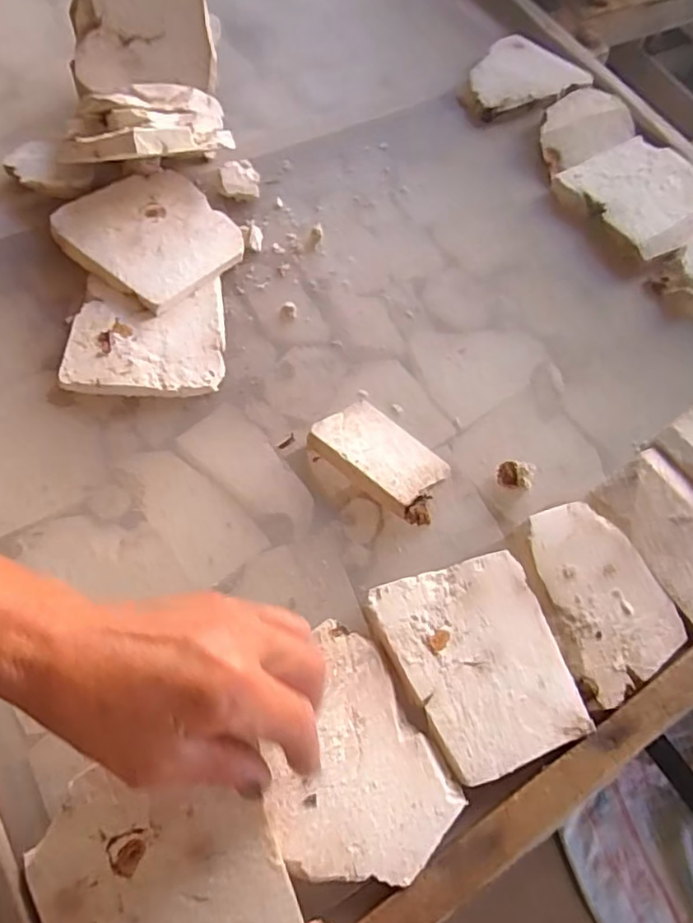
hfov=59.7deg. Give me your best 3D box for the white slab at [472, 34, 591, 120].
[{"bbox_3d":[0.154,-0.348,0.539,0.102,0.013,0.075,-25,71,-17],"label":"white slab"}]

